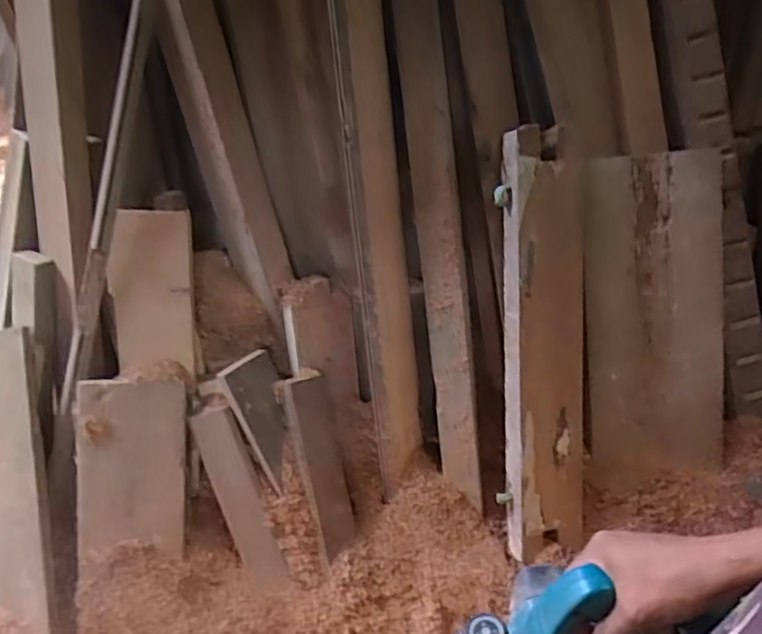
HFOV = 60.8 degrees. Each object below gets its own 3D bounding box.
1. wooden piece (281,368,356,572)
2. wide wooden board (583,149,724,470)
[{"bbox_3d":[-0.117,0.291,1.275,0.091,0.374,0.051,-11,-4,-14],"label":"wooden piece"},{"bbox_3d":[0.543,0.001,1.285,0.302,0.628,0.026,-8,13,-12],"label":"wide wooden board"}]

